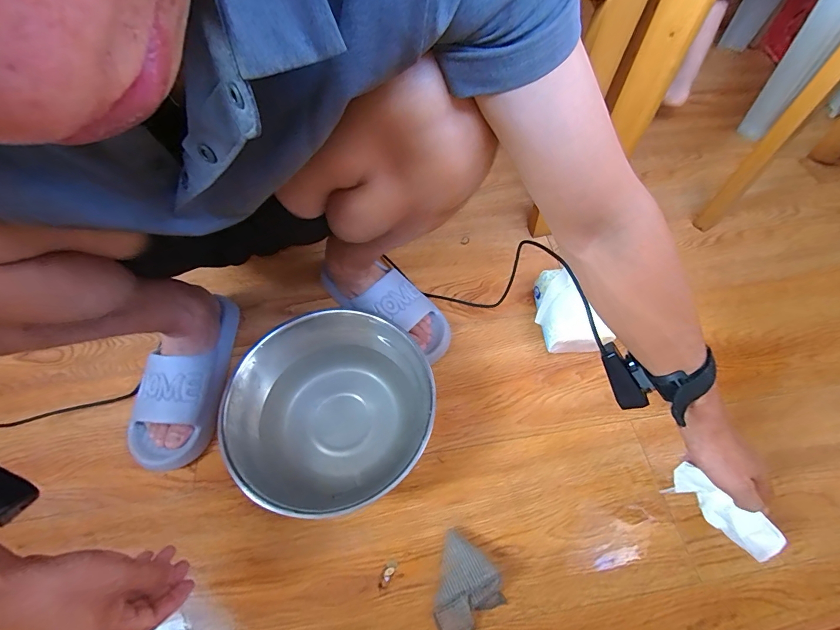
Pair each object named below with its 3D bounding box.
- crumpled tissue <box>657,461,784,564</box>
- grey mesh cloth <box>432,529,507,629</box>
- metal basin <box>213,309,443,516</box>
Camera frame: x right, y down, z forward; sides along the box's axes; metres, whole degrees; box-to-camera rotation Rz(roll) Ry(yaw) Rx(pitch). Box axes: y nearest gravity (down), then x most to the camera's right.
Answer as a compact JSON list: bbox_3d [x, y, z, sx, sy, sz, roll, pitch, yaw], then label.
[{"bbox_3d":[0.340,0.221,0.437,0.036,0.048,0.106,-32,46,-18],"label":"crumpled tissue"},{"bbox_3d":[0.044,0.309,0.442,0.082,0.033,0.089,-29,62,-17],"label":"grey mesh cloth"},{"bbox_3d":[-0.110,0.135,0.506,0.246,0.106,0.228,0,58,0],"label":"metal basin"}]

